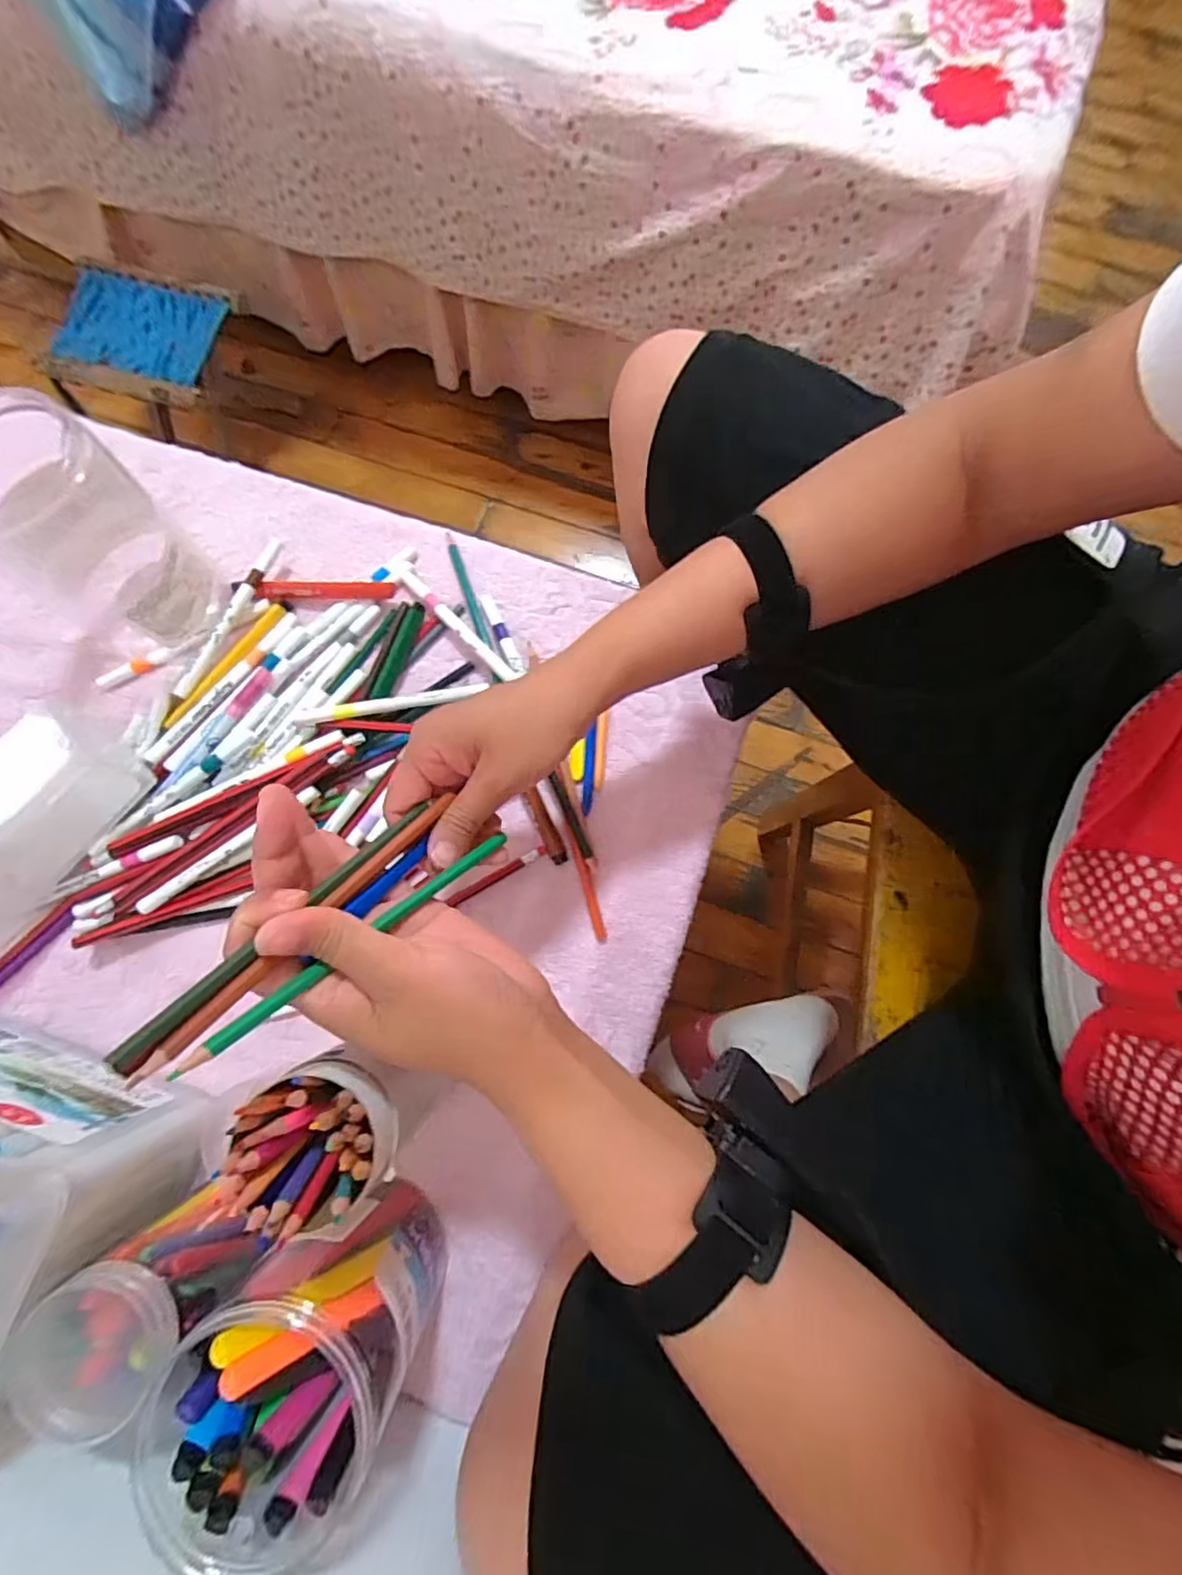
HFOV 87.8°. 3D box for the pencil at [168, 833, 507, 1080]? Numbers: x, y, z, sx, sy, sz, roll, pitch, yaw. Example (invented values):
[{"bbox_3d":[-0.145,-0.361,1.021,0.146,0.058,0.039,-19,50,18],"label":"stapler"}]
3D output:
[{"bbox_3d":[-0.095,0.063,0.269,0.008,0.006,0.168,45,42,8],"label":"pencil"}]

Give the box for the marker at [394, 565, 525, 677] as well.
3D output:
[{"bbox_3d":[-0.104,-0.126,0.463,0.012,0.018,0.129,-43,82,-7],"label":"marker"}]

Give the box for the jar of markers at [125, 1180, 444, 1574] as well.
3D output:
[{"bbox_3d":[-0.142,0.289,0.323,0.094,0.127,0.101,0,79,0],"label":"jar of markers"}]

